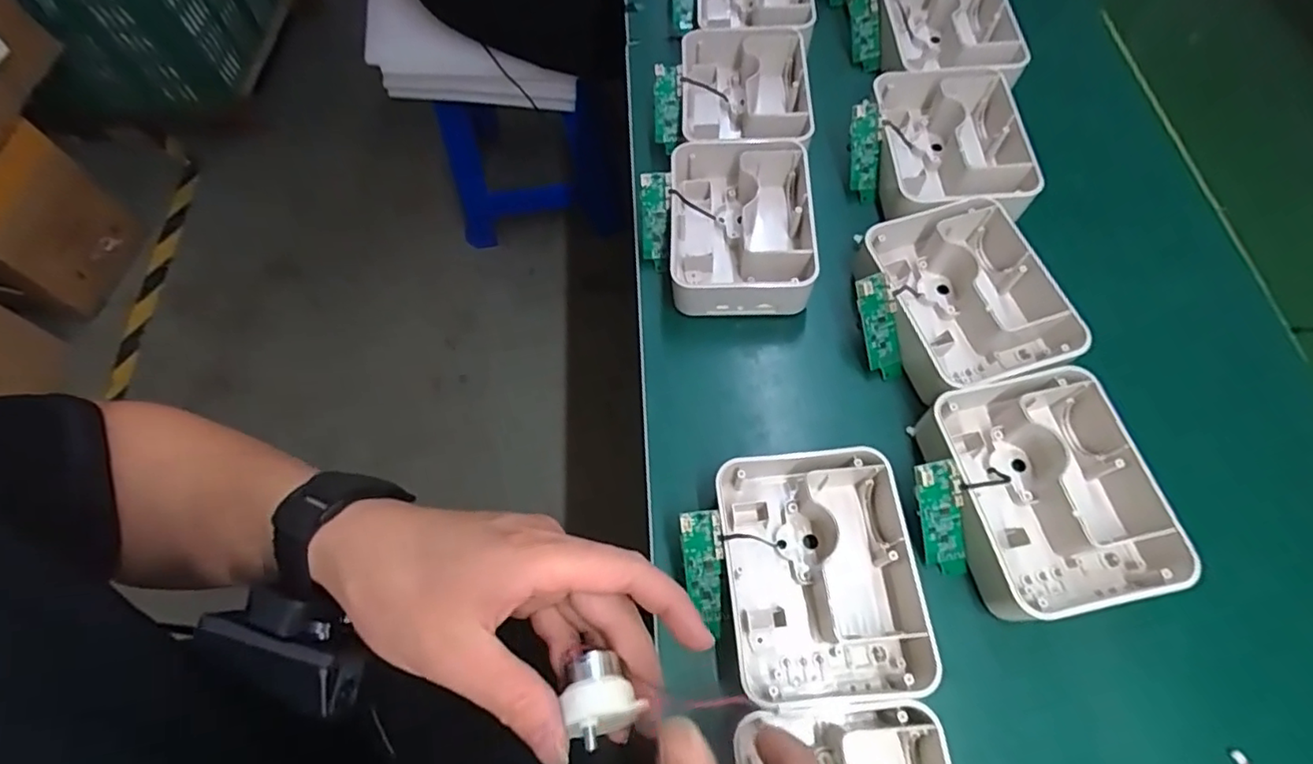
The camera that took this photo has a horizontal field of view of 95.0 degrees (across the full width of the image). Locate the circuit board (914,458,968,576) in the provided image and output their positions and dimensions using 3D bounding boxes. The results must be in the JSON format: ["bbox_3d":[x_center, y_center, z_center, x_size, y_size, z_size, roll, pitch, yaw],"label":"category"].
[{"bbox_3d":[0.162,0.079,0.343,0.022,0.011,0.068,-15,102,-7],"label":"circuit board"}]

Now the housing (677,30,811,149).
[{"bbox_3d":[0.070,-0.228,0.485,0.101,0.045,0.129,1,63,1],"label":"housing"}]

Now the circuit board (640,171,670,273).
[{"bbox_3d":[-0.002,-0.118,0.443,0.021,0.005,0.069,5,107,9],"label":"circuit board"}]

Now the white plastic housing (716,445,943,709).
[{"bbox_3d":[0.093,0.103,0.332,0.106,0.037,0.129,-6,63,-2],"label":"white plastic housing"}]

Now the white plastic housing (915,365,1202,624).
[{"bbox_3d":[0.226,0.063,0.347,0.117,0.044,0.129,-8,63,-3],"label":"white plastic housing"}]

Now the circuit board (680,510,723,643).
[{"bbox_3d":[0.027,0.108,0.331,0.021,0.011,0.070,-7,91,-3],"label":"circuit board"}]

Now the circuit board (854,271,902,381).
[{"bbox_3d":[0.147,-0.035,0.394,0.024,0.009,0.069,-19,107,-9],"label":"circuit board"}]

